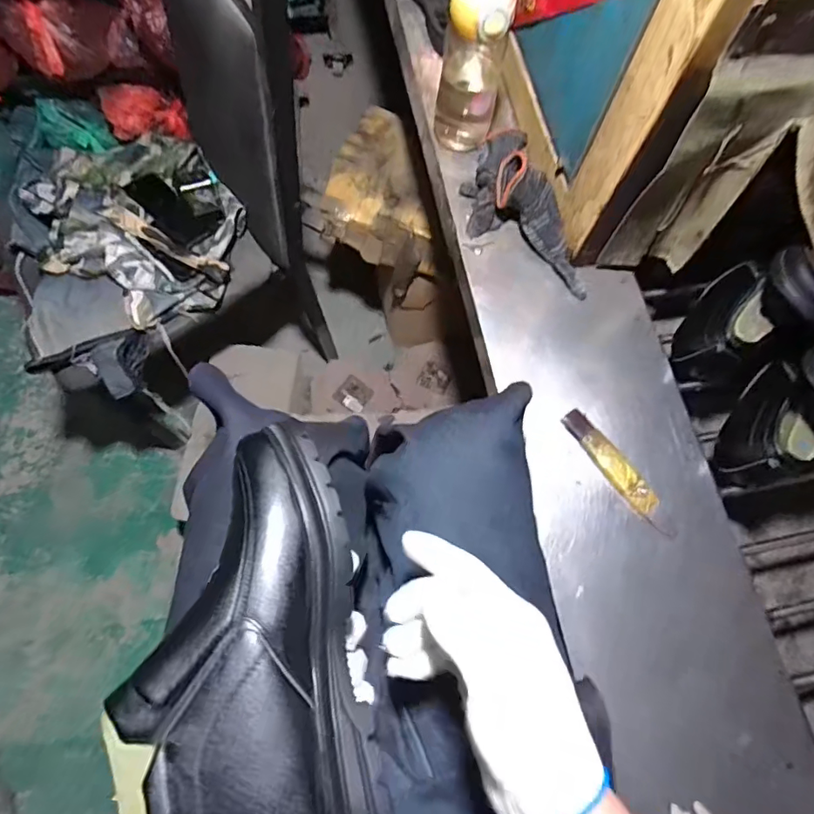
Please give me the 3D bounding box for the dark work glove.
[{"bbox_3d":[0.134,-0.244,0.622,0.105,0.061,0.247,-15,72,-8],"label":"dark work glove"}]

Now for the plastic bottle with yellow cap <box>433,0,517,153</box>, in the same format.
[{"bbox_3d":[0.077,-0.402,0.605,0.070,0.196,0.075,9,71,1],"label":"plastic bottle with yellow cap"}]

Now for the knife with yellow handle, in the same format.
[{"bbox_3d":[0.231,0.072,0.546,0.030,0.021,0.162,-34,76,-13],"label":"knife with yellow handle"}]

